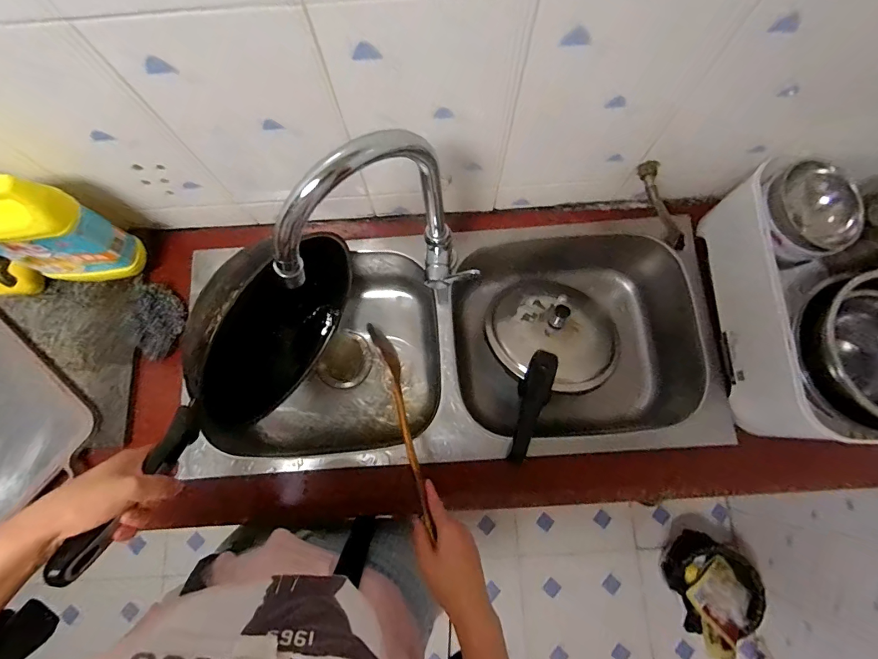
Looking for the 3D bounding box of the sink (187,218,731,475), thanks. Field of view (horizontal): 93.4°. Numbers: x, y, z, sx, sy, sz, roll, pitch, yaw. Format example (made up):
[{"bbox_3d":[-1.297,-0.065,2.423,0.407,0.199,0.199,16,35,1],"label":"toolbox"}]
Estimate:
[{"bbox_3d":[0.015,0.033,0.726,0.831,0.188,0.376,-4,77,0],"label":"sink"}]

